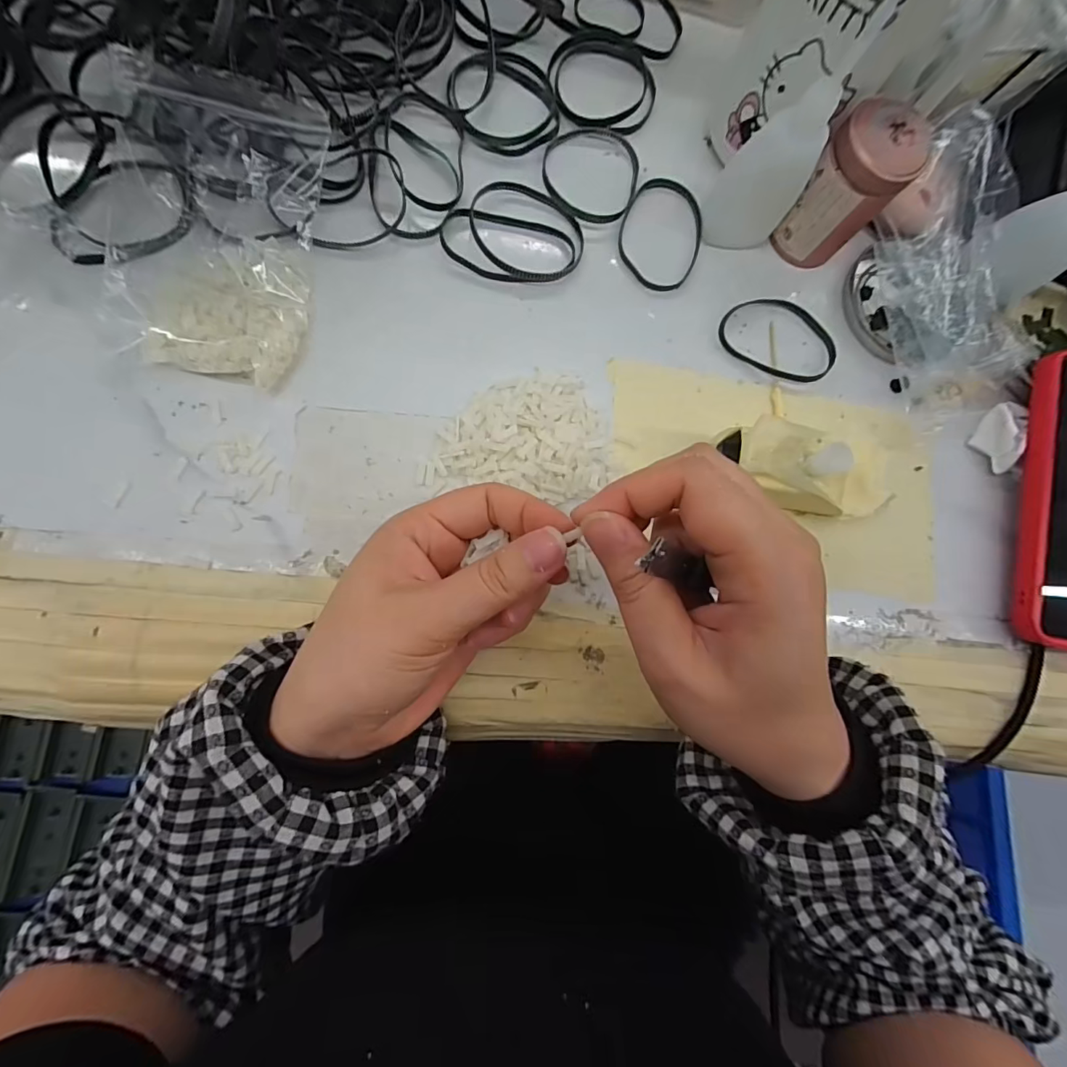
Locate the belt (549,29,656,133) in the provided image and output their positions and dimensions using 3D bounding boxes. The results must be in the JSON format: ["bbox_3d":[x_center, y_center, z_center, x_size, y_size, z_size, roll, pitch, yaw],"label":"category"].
[{"bbox_3d":[0.041,-0.266,0.282,0.063,0.005,0.060,5,84,-7],"label":"belt"}]

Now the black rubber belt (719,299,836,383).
[{"bbox_3d":[0.144,-0.115,0.278,0.070,0.009,0.046,26,82,-5],"label":"black rubber belt"}]

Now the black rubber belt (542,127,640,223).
[{"bbox_3d":[0.033,-0.208,0.275,0.056,0.004,0.063,16,83,-6],"label":"black rubber belt"}]

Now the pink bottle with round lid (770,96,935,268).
[{"bbox_3d":[0.168,-0.186,0.260,0.038,0.066,0.044,-44,92,-9],"label":"pink bottle with round lid"}]

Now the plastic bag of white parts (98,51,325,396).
[{"bbox_3d":[-0.159,-0.152,0.236,0.094,0.018,0.153,5,84,-7],"label":"plastic bag of white parts"}]

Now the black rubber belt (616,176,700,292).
[{"bbox_3d":[0.074,-0.173,0.277,0.048,0.004,0.064,20,82,-6],"label":"black rubber belt"}]

